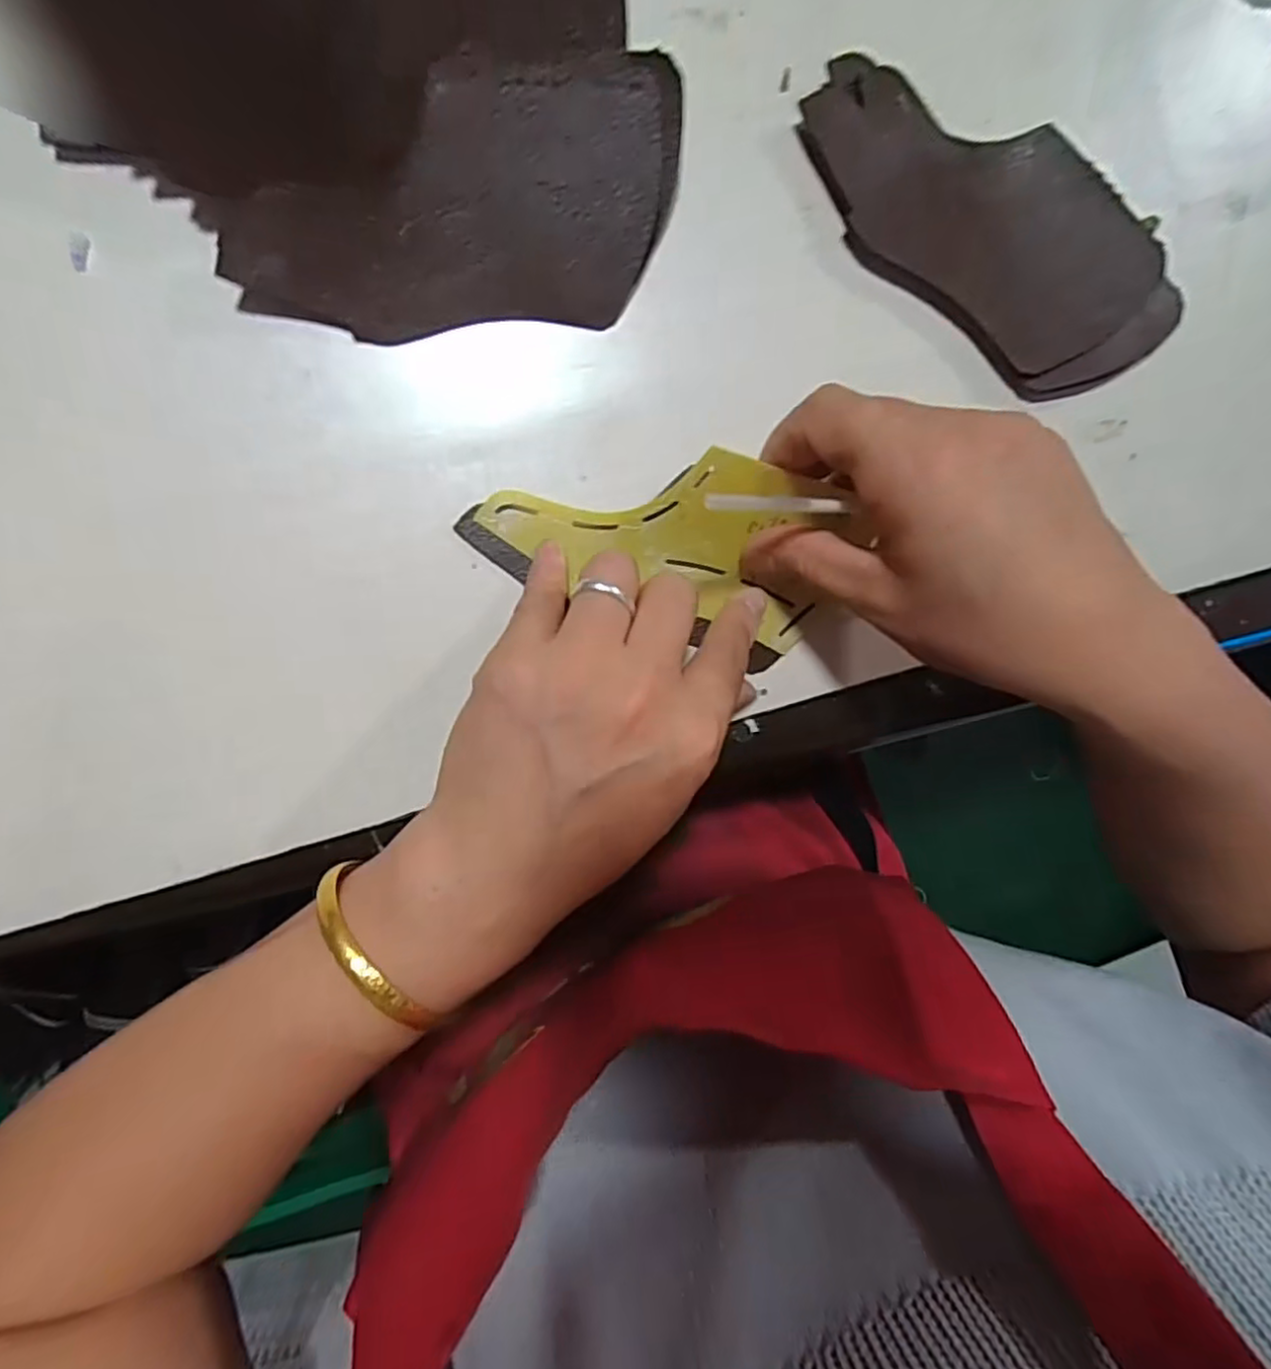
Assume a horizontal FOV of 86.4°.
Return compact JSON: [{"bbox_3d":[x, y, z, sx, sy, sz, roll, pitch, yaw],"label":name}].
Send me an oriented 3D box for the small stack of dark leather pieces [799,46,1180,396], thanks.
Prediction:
[{"bbox_3d":[0.140,-0.178,0.266,0.166,0.011,0.082,29,92,-9],"label":"small stack of dark leather pieces"}]

